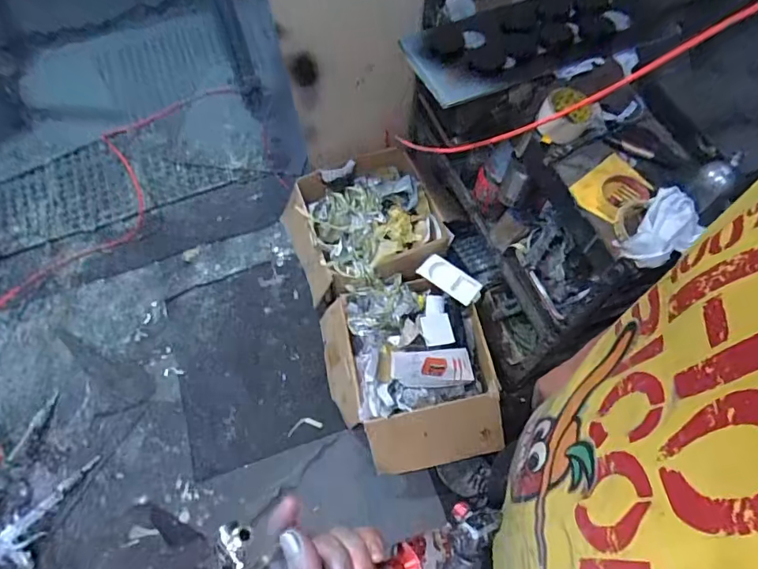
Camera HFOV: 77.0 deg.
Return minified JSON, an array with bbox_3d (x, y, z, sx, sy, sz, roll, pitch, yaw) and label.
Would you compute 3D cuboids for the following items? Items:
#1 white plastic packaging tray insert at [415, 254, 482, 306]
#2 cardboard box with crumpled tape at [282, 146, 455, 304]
[{"bbox_3d":[0.191,-0.014,1.283,0.170,0.022,0.073,35,93,10],"label":"white plastic packaging tray insert"},{"bbox_3d":[-0.038,-0.158,1.425,0.439,0.273,0.404,-21,66,-8],"label":"cardboard box with crumpled tape"}]

